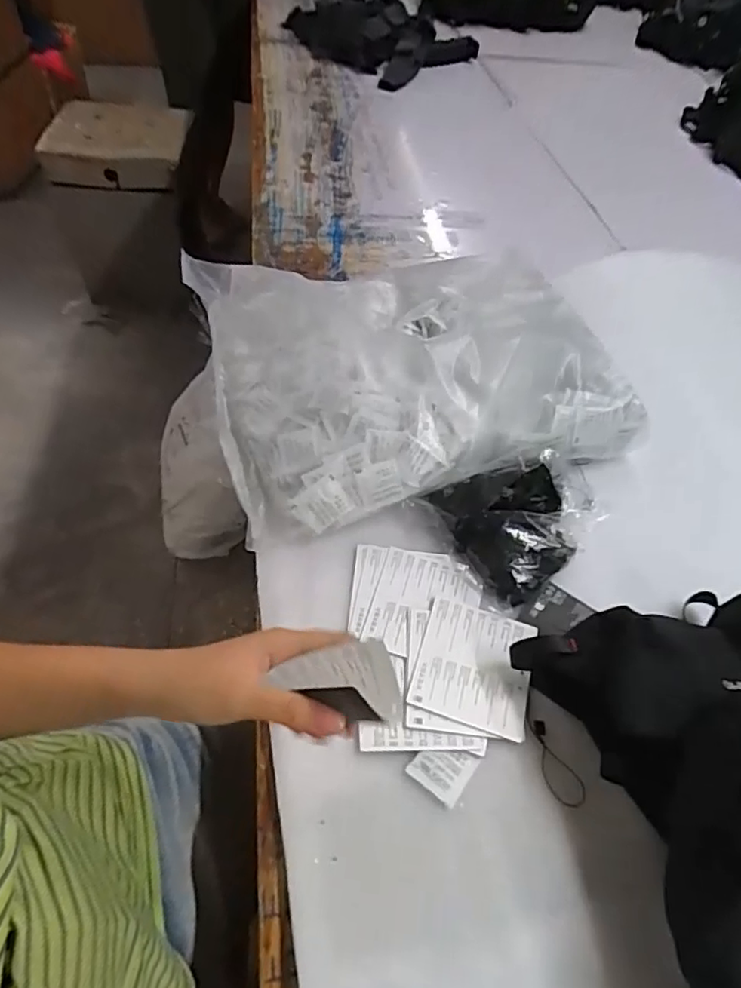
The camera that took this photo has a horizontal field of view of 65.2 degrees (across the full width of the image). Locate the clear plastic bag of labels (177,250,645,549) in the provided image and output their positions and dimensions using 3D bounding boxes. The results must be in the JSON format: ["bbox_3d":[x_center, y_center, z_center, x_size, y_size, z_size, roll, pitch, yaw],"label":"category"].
[{"bbox_3d":[0.040,-0.156,0.620,0.418,0.081,0.347,-12,54,-15],"label":"clear plastic bag of labels"}]

